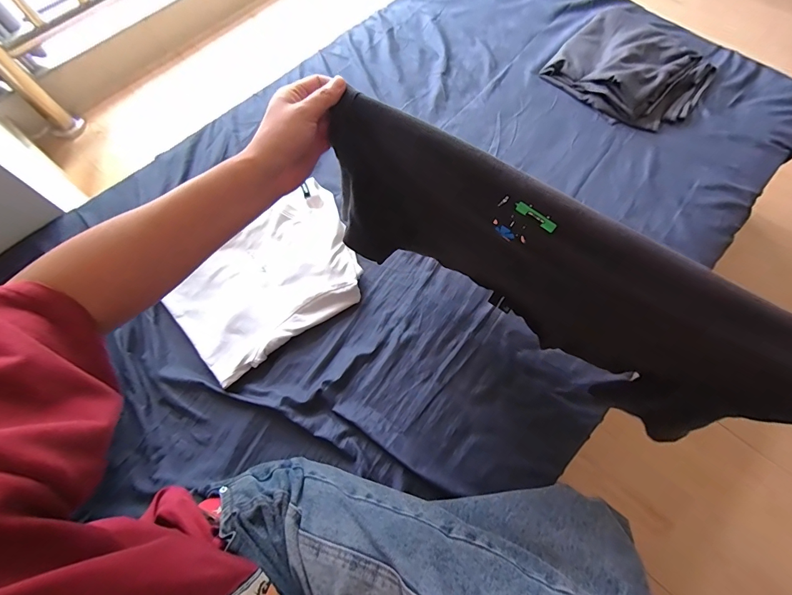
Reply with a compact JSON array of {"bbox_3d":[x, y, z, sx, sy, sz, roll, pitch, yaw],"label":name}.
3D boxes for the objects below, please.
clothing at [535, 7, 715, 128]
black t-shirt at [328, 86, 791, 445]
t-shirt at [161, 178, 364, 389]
[{"bbox_3d":[0.555,-0.548,0.869,0.321,0.060,0.319,39,75,14],"label":"clothing"},{"bbox_3d":[0.153,-0.015,0.452,0.501,0.298,0.085,29,73,11],"label":"black t-shirt"},{"bbox_3d":[-0.222,-0.037,0.702,0.358,0.027,0.242,-40,74,-12],"label":"t-shirt"}]

